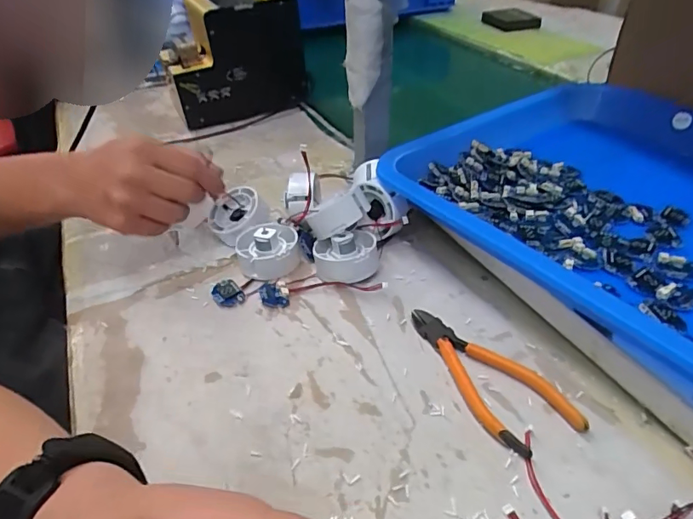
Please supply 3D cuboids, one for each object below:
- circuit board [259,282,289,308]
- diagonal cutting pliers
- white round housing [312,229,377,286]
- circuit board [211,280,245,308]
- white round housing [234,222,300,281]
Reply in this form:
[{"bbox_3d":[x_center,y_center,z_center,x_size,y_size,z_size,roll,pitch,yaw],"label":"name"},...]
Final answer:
[{"bbox_3d":[-0.059,0.028,0.400,0.022,0.006,0.029,-16,41,-17],"label":"circuit board"},{"bbox_3d":[0.095,0.073,0.333,0.056,0.010,0.129,-19,41,-20],"label":"diagonal cutting pliers"},{"bbox_3d":[-0.001,-0.002,0.414,0.052,0.034,0.052,-8,39,-7],"label":"white round housing"},{"bbox_3d":[-0.099,0.029,0.402,0.022,0.004,0.029,-37,58,-17],"label":"circuit board"},{"bbox_3d":[-0.068,-0.009,0.424,0.053,0.035,0.052,-10,39,-9],"label":"white round housing"}]

